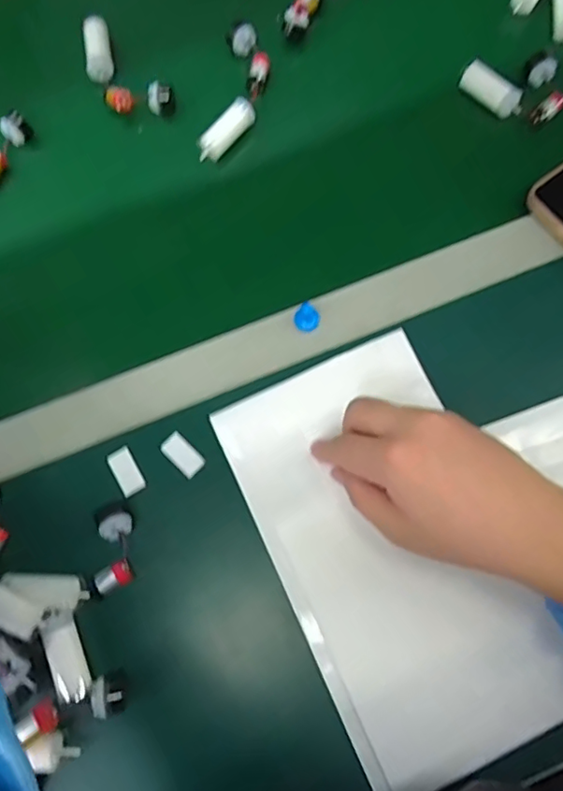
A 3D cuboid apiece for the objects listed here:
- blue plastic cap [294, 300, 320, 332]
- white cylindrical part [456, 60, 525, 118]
[{"bbox_3d":[0.018,-0.057,0.404,0.016,0.015,0.017,-1,75,2],"label":"blue plastic cap"},{"bbox_3d":[0.173,-0.251,0.456,0.017,0.022,0.057,-44,78,-9],"label":"white cylindrical part"}]

